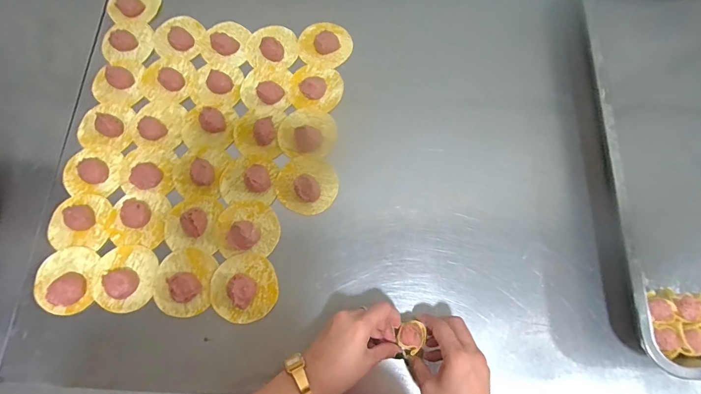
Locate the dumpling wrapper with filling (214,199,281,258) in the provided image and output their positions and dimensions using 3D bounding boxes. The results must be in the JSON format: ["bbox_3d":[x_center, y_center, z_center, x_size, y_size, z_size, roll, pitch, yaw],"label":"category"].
[{"bbox_3d":[-0.137,0.038,0.470,0.083,0.025,0.074,-1,75,1],"label":"dumpling wrapper with filling"}]

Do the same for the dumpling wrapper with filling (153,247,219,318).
[{"bbox_3d":[-0.215,0.108,0.460,0.073,0.021,0.084,5,75,3],"label":"dumpling wrapper with filling"}]

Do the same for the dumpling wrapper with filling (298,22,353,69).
[{"bbox_3d":[-0.039,-0.236,0.548,0.080,0.021,0.077,0,75,1],"label":"dumpling wrapper with filling"}]

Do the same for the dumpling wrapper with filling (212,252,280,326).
[{"bbox_3d":[-0.136,0.114,0.453,0.084,0.025,0.085,0,75,1],"label":"dumpling wrapper with filling"}]

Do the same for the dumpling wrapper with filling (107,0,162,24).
[{"bbox_3d":[-0.343,-0.305,0.572,0.078,0.010,0.066,-38,77,-9],"label":"dumpling wrapper with filling"}]

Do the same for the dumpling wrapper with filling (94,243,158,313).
[{"bbox_3d":[-0.288,0.100,0.452,0.076,0.027,0.082,0,75,1],"label":"dumpling wrapper with filling"}]

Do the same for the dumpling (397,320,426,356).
[{"bbox_3d":[0.070,0.160,0.413,0.027,0.019,0.034,15,75,5],"label":"dumpling"}]

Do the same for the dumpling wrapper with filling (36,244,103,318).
[{"bbox_3d":[-0.359,0.103,0.455,0.067,0.018,0.084,2,75,2],"label":"dumpling wrapper with filling"}]

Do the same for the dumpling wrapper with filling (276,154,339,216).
[{"bbox_3d":[-0.059,-0.020,0.488,0.082,0.022,0.081,0,75,1],"label":"dumpling wrapper with filling"}]

